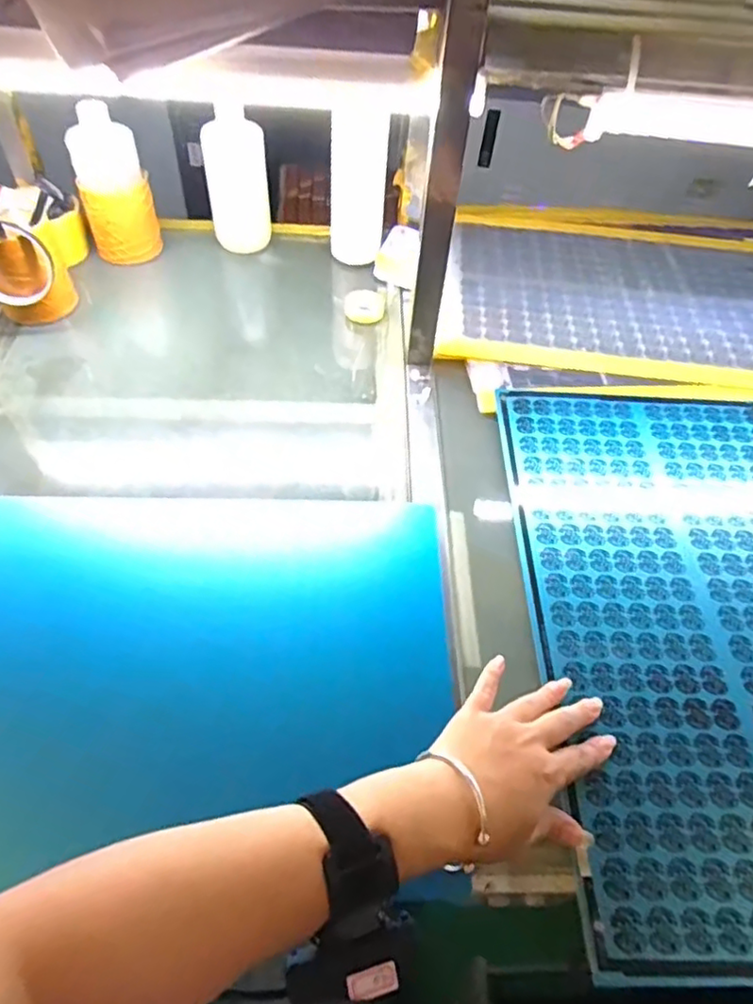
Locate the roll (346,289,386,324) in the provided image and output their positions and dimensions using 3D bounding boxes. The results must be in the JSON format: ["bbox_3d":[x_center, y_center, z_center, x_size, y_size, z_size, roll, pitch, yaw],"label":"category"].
[{"bbox_3d":[-0.013,-0.241,0.752,0.048,0.015,0.047,8,54,2],"label":"roll"}]

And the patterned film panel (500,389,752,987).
[{"bbox_3d":[0.277,0.075,0.507,0.296,0.044,0.486,3,54,-2],"label":"patterned film panel"}]

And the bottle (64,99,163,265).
[{"bbox_3d":[-0.317,-0.380,0.740,0.080,0.156,0.096,-17,57,-15],"label":"bottle"}]

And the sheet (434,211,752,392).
[{"bbox_3d":[0.367,-0.268,0.791,0.550,0.008,0.344,8,54,2],"label":"sheet"}]

